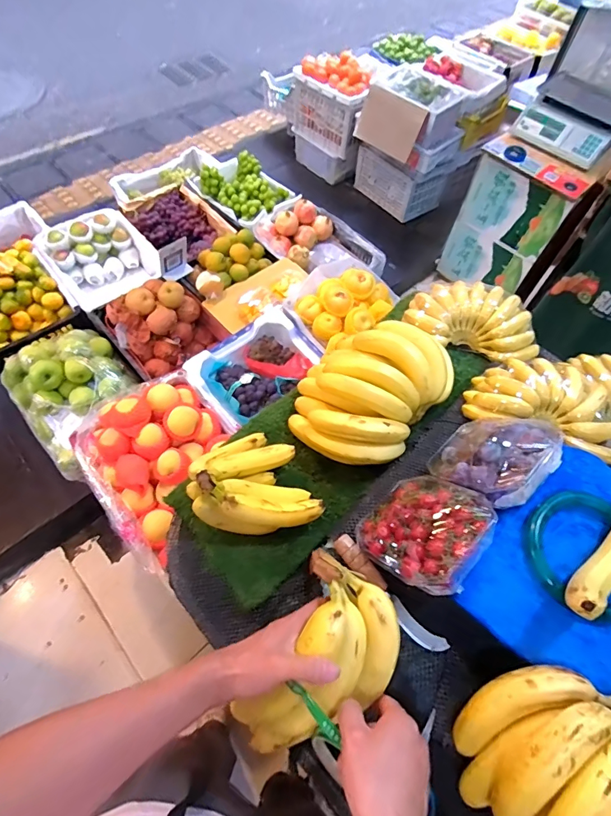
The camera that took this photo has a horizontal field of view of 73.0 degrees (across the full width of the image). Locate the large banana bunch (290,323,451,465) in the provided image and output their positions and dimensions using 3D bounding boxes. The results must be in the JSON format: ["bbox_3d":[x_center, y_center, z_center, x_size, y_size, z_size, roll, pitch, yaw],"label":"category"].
[{"bbox_3d":[0.099,-0.030,0.672,0.206,0.108,0.250,40,67,18],"label":"large banana bunch"}]

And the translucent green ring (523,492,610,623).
[{"bbox_3d":[0.331,0.167,0.483,0.138,0.015,0.137,1,61,-2],"label":"translucent green ring"}]

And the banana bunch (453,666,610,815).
[{"bbox_3d":[0.239,0.354,0.407,0.164,0.092,0.179,-9,75,34],"label":"banana bunch"}]

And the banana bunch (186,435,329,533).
[{"bbox_3d":[-0.073,0.096,0.601,0.184,0.096,0.152,-2,61,-4],"label":"banana bunch"}]

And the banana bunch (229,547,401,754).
[{"bbox_3d":[0.022,0.274,0.438,0.123,0.097,0.191,27,63,12],"label":"banana bunch"}]

